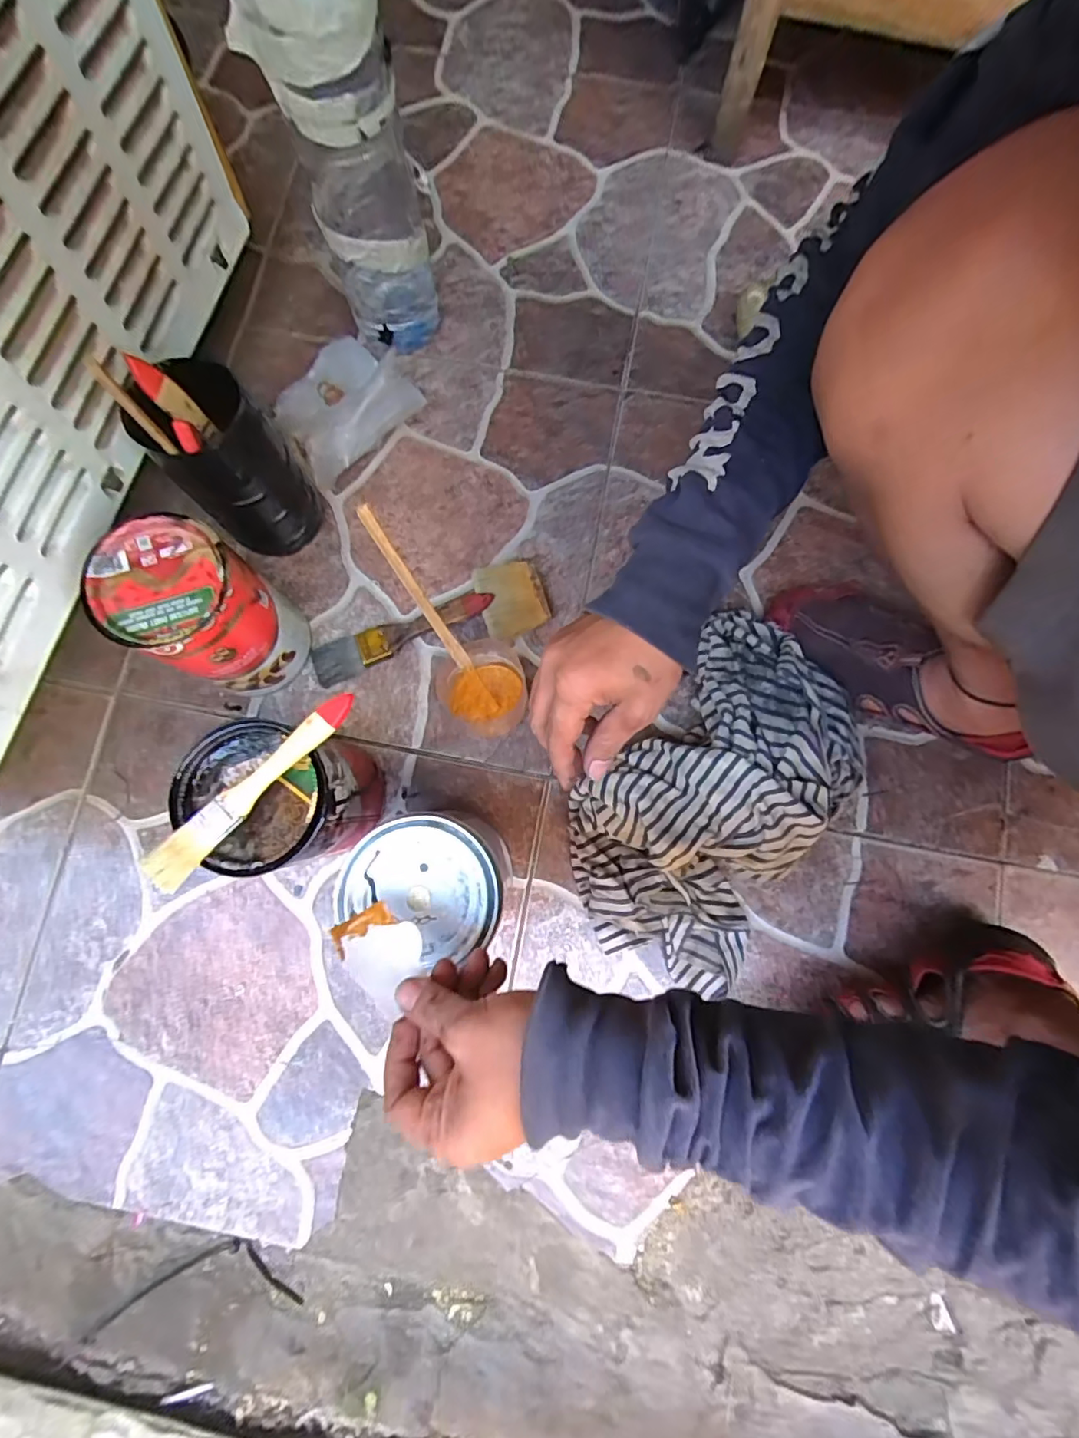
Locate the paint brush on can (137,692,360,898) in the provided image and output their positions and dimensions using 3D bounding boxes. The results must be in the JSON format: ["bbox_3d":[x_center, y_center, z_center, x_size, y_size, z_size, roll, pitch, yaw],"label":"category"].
[{"bbox_3d":[-0.182,0.042,0.349,0.024,0.007,0.160,43,79,9],"label":"paint brush on can"}]

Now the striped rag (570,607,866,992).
[{"bbox_3d":[0.146,0.059,0.453,0.179,0.071,0.288,31,82,6],"label":"striped rag"}]

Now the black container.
[{"bbox_3d":[-0.244,-0.203,0.445,0.080,0.170,0.072,-37,82,-6],"label":"black container"}]

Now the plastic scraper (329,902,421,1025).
[{"bbox_3d":[-0.088,0.133,0.316,0.040,0.005,0.061,-33,52,-31],"label":"plastic scraper"}]

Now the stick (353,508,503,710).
[{"bbox_3d":[-0.069,-0.064,0.388,0.009,0.193,0.007,-37,51,-6],"label":"stick"}]

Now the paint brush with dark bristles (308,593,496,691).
[{"bbox_3d":[-0.125,-0.079,0.503,0.168,0.019,0.038,-23,80,-3],"label":"paint brush with dark bristles"}]

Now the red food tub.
[{"bbox_3d":[-0.256,-0.082,0.444,0.093,0.140,0.091,0,80,1],"label":"red food tub"}]

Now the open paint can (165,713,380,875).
[{"bbox_3d":[-0.178,0.059,0.419,0.087,0.139,0.095,0,80,1],"label":"open paint can"}]

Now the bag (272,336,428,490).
[{"bbox_3d":[-0.190,-0.312,0.526,0.125,0.052,0.135,-32,81,-5],"label":"bag"}]

